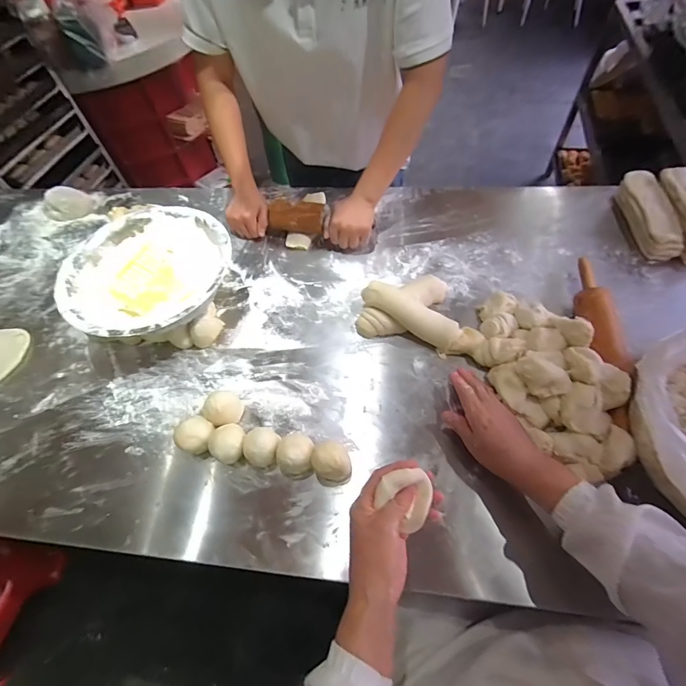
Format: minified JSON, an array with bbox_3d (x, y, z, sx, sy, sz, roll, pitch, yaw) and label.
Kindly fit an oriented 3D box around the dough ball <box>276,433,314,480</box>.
[{"bbox_3d":[-0.067,0.158,0.521,0.050,0.050,0.060,0,57,5],"label":"dough ball"}]

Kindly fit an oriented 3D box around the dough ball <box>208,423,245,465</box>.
[{"bbox_3d":[-0.167,0.151,0.535,0.052,0.052,0.052,-2,58,3],"label":"dough ball"}]

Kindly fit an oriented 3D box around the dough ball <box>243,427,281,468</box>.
[{"bbox_3d":[-0.116,0.154,0.532,0.053,0.046,0.053,-2,56,3],"label":"dough ball"}]

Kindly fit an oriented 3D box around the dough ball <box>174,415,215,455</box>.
[{"bbox_3d":[-0.218,0.142,0.546,0.048,0.051,0.052,-2,58,3],"label":"dough ball"}]

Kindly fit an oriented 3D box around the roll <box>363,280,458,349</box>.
[{"bbox_3d":[0.115,-0.051,0.627,0.172,0.066,0.047,31,64,22],"label":"roll"}]

